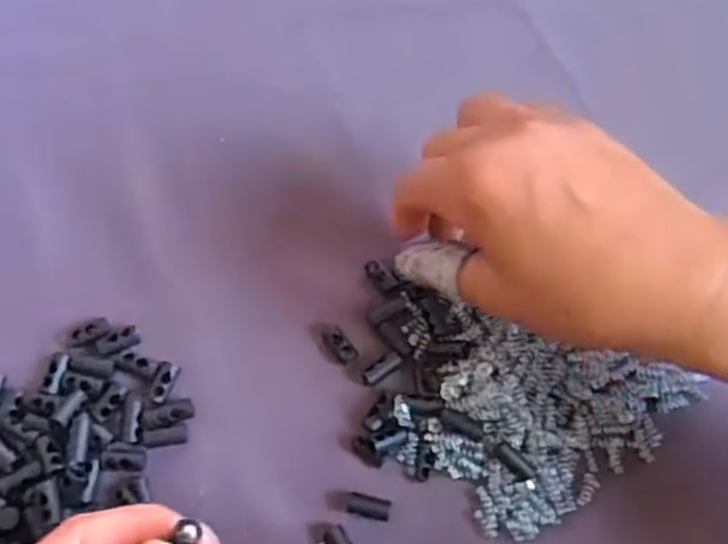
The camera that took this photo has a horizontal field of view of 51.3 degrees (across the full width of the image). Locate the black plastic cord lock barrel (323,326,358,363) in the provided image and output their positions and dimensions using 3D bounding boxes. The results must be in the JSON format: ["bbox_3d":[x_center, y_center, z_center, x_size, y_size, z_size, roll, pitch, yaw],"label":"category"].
[{"bbox_3d":[-0.011,0.033,0.346,0.010,0.005,0.018,-33,77,-13],"label":"black plastic cord lock barrel"}]

